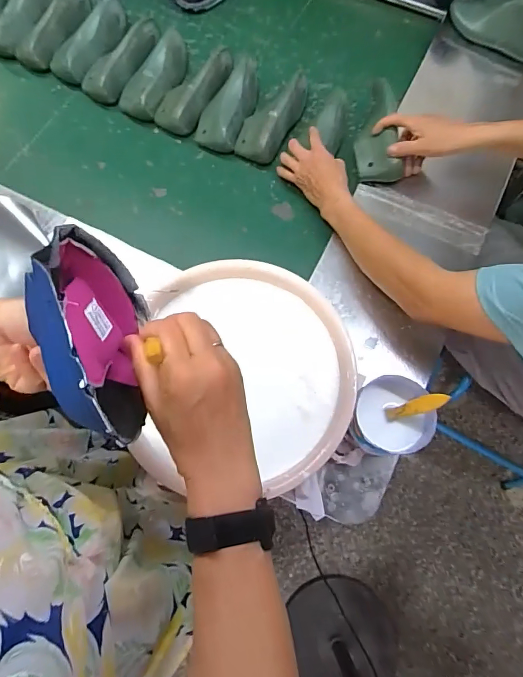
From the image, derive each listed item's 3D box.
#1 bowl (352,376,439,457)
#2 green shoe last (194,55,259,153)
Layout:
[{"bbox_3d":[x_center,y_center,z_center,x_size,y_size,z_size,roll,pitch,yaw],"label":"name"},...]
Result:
[{"bbox_3d":[0.180,0.110,0.564,0.104,0.069,0.104,0,75,-1],"label":"bowl"},{"bbox_3d":[-0.060,-0.468,0.807,0.087,0.064,0.203,21,75,5],"label":"green shoe last"}]

